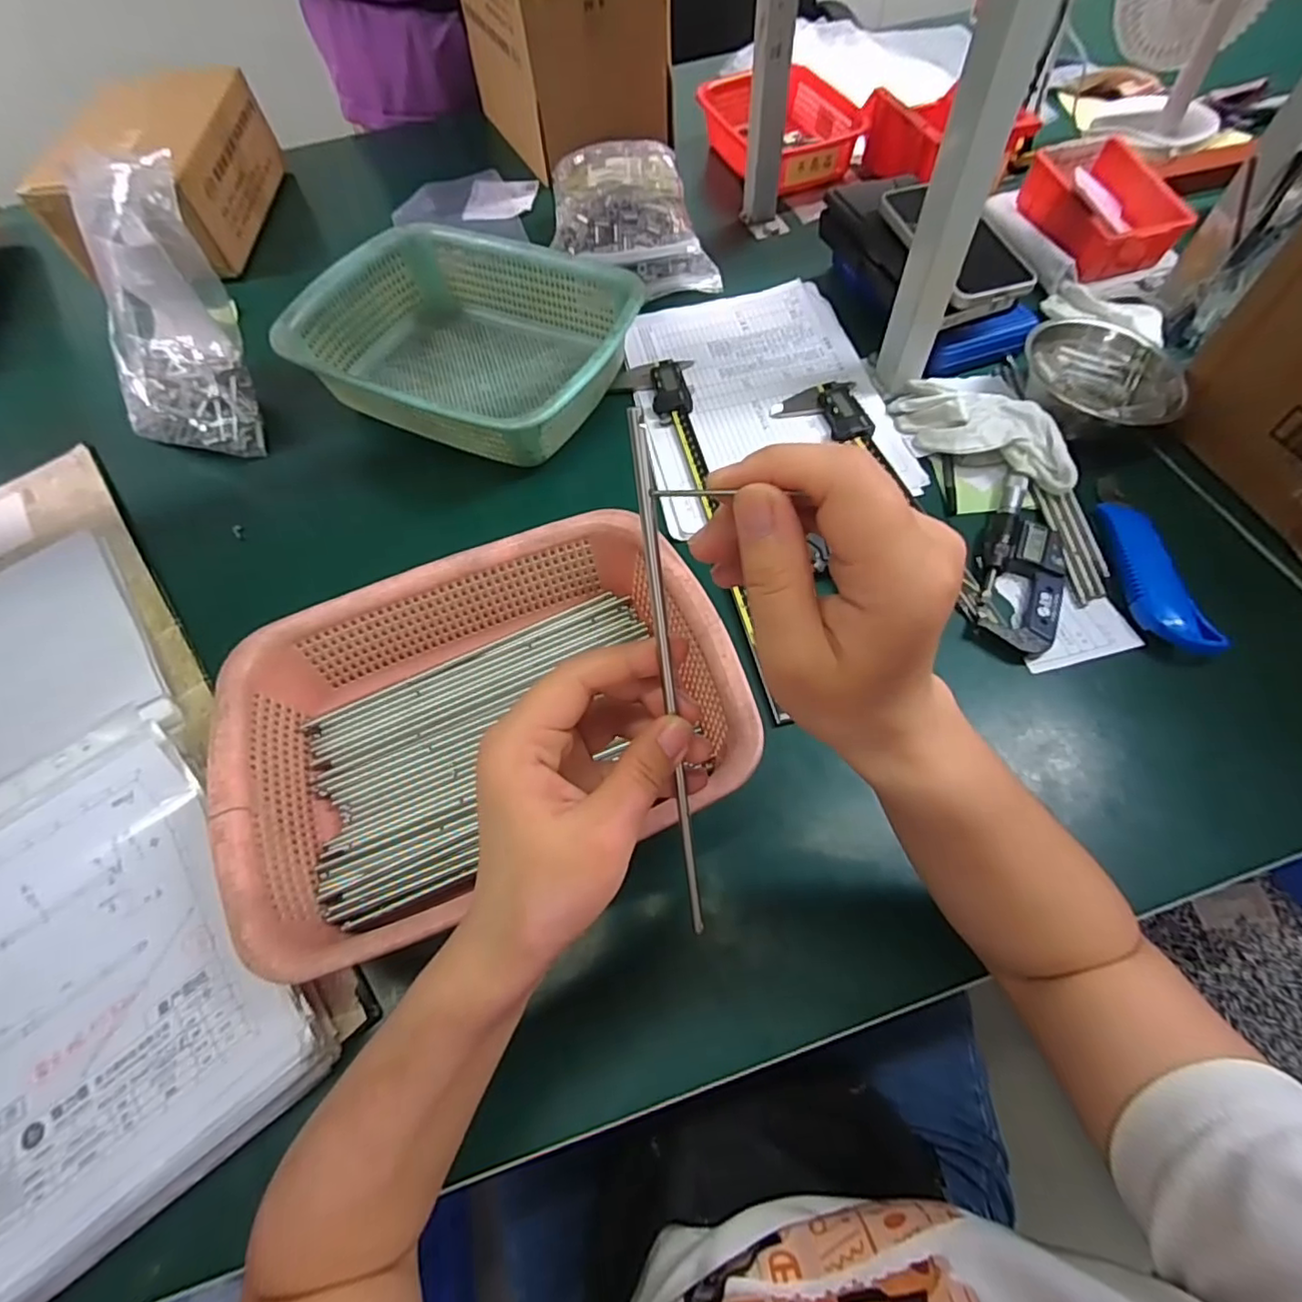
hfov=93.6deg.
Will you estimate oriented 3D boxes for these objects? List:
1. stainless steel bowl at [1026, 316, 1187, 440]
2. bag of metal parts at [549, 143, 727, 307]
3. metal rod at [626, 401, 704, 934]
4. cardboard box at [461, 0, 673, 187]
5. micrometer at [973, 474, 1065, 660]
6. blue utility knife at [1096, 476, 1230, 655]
[{"bbox_3d":[0.365,-0.216,0.494,0.117,0.047,0.099,-2,61,2],"label":"stainless steel bowl"},{"bbox_3d":[-0.020,-0.460,0.654,0.159,0.080,0.181,-5,61,0],"label":"bag of metal parts"},{"bbox_3d":[0.009,0.028,0.234,0.005,0.225,0.004,-8,27,-1],"label":"metal rod"},{"bbox_3d":[-0.108,-0.748,0.741,0.170,0.181,0.256,-29,63,-13],"label":"cardboard box"},{"bbox_3d":[0.273,-0.067,0.448,0.052,0.019,0.151,14,63,11],"label":"micrometer"},{"bbox_3d":[0.354,-0.069,0.441,0.039,0.021,0.160,0,61,3],"label":"blue utility knife"}]

